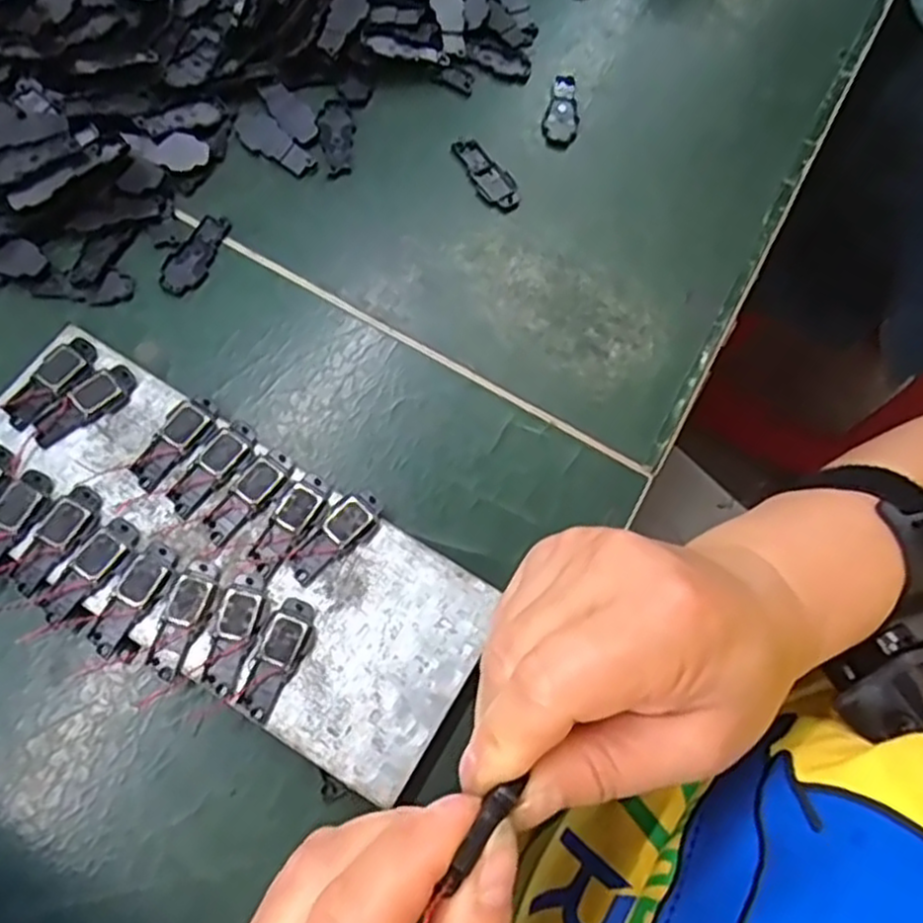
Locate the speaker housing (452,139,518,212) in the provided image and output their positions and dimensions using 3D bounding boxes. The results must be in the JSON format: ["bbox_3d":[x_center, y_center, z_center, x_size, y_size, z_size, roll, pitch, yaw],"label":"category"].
[{"bbox_3d":[0.011,-0.127,0.332,0.017,0.005,0.040,-37,78,-16],"label":"speaker housing"}]

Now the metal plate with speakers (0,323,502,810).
[{"bbox_3d":[-0.086,0.032,0.261,0.192,0.016,0.087,30,71,5],"label":"metal plate with speakers"}]

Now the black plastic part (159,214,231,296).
[{"bbox_3d":[-0.108,-0.085,0.306,0.017,0.004,0.039,31,71,5],"label":"black plastic part"}]

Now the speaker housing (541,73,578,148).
[{"bbox_3d":[0.048,-0.163,0.348,0.017,0.004,0.039,16,70,0],"label":"speaker housing"}]

